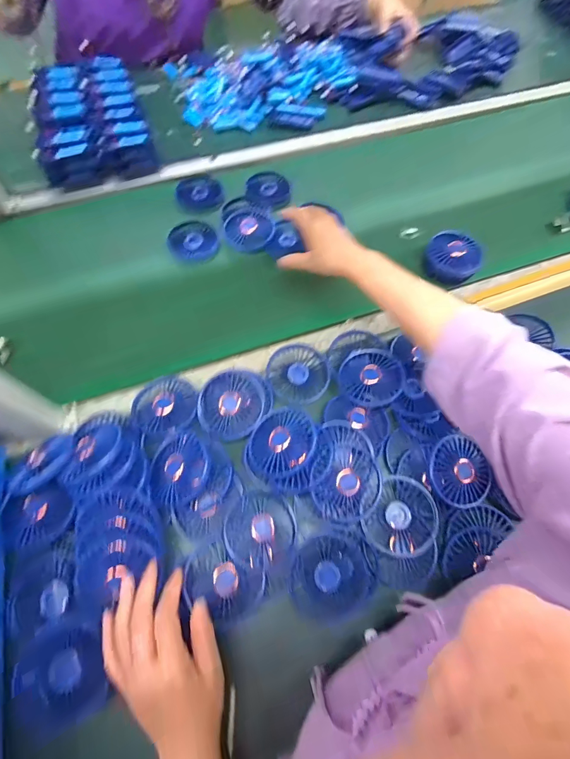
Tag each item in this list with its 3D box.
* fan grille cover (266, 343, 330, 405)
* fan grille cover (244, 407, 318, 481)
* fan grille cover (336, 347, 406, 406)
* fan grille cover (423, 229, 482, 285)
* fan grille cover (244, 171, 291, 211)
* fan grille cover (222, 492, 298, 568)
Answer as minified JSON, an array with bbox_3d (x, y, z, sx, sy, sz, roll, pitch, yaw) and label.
[{"bbox_3d":[0.020,-0.010,0.535,0.085,0.010,0.093,-20,66,-10],"label":"fan grille cover"},{"bbox_3d":[-0.007,0.077,0.452,0.090,0.019,0.081,-12,65,16],"label":"fan grille cover"},{"bbox_3d":[0.120,-0.003,0.516,0.084,0.027,0.090,-19,66,-10],"label":"fan grille cover"},{"bbox_3d":[0.281,-0.207,0.618,0.087,0.037,0.089,27,67,12],"label":"fan grille cover"},{"bbox_3d":[-0.029,-0.352,0.687,0.076,0.023,0.087,36,69,15],"label":"fan grille cover"},{"bbox_3d":[-0.029,0.173,0.431,0.082,0.026,0.079,-19,66,-9],"label":"fan grille cover"}]

